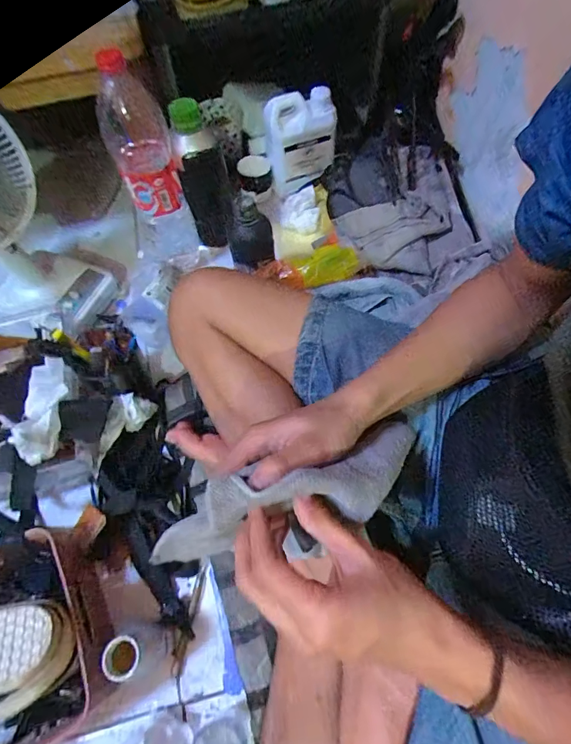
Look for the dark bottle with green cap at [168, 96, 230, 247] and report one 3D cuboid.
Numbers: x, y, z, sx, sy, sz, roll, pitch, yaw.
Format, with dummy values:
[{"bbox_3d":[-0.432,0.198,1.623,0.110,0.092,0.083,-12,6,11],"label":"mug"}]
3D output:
[{"bbox_3d":[-0.135,-0.318,0.660,0.073,0.257,0.066,-14,61,-5],"label":"dark bottle with green cap"}]

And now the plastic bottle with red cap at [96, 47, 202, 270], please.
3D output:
[{"bbox_3d":[-0.200,-0.284,0.586,0.085,0.324,0.077,-18,62,-7],"label":"plastic bottle with red cap"}]

